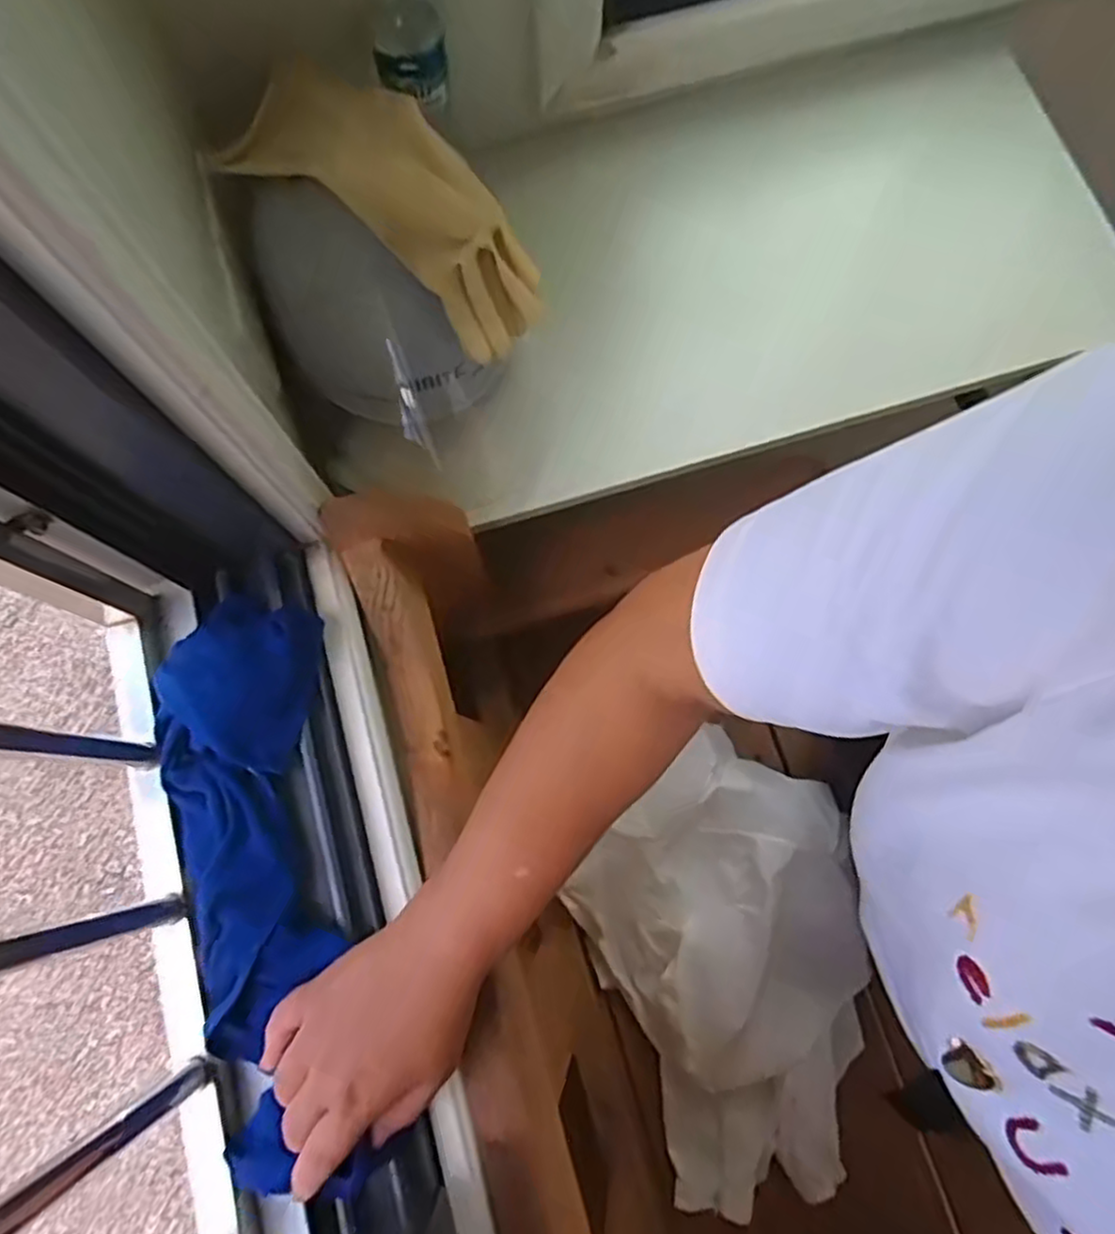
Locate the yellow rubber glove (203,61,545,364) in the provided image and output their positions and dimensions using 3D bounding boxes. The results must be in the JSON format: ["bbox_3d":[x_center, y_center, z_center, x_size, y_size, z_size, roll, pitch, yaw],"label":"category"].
[{"bbox_3d":[-0.132,-0.326,0.549,0.296,0.076,0.117,39,79,8],"label":"yellow rubber glove"}]

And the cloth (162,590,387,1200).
[{"bbox_3d":[-0.198,0.165,0.471,0.107,0.030,0.358,-9,77,-1],"label":"cloth"}]

